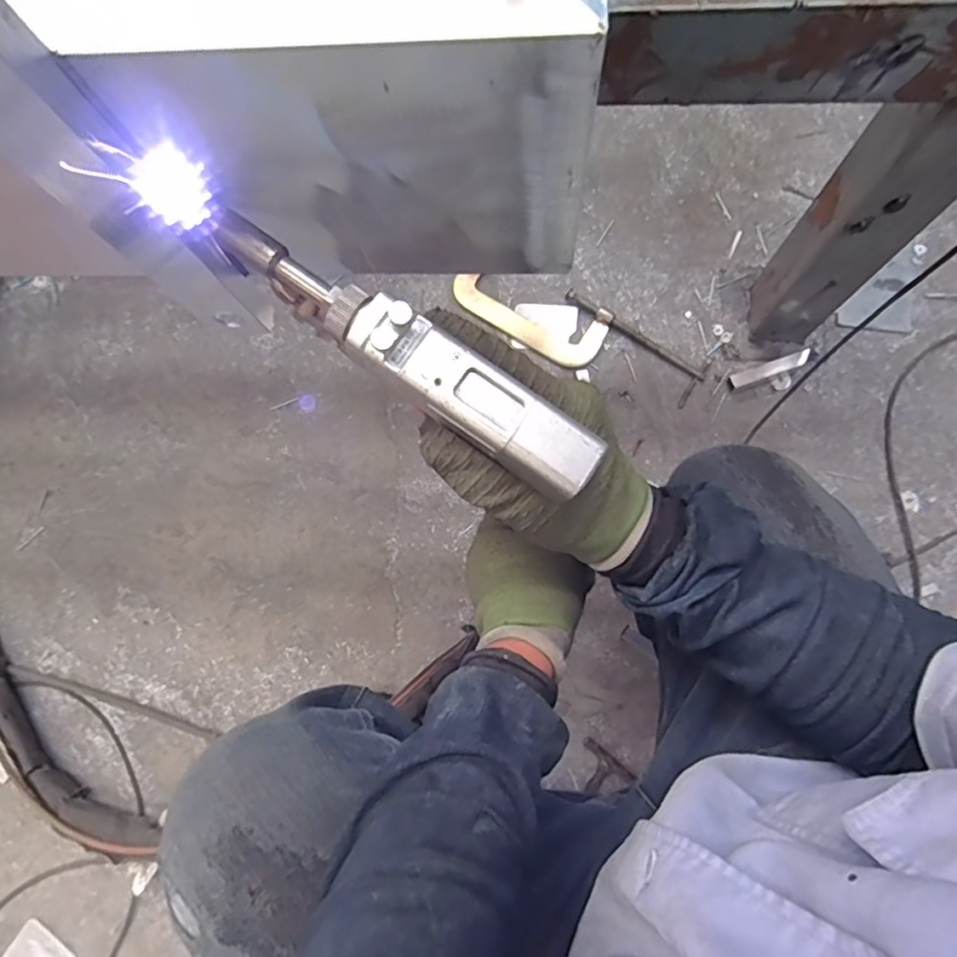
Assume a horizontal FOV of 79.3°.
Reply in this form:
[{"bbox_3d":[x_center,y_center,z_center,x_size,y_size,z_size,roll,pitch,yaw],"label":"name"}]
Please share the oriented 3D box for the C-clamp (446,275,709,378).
[{"bbox_3d":[0.139,-0.218,0.858,0.373,0.025,0.104,31,83,10],"label":"C-clamp"}]

